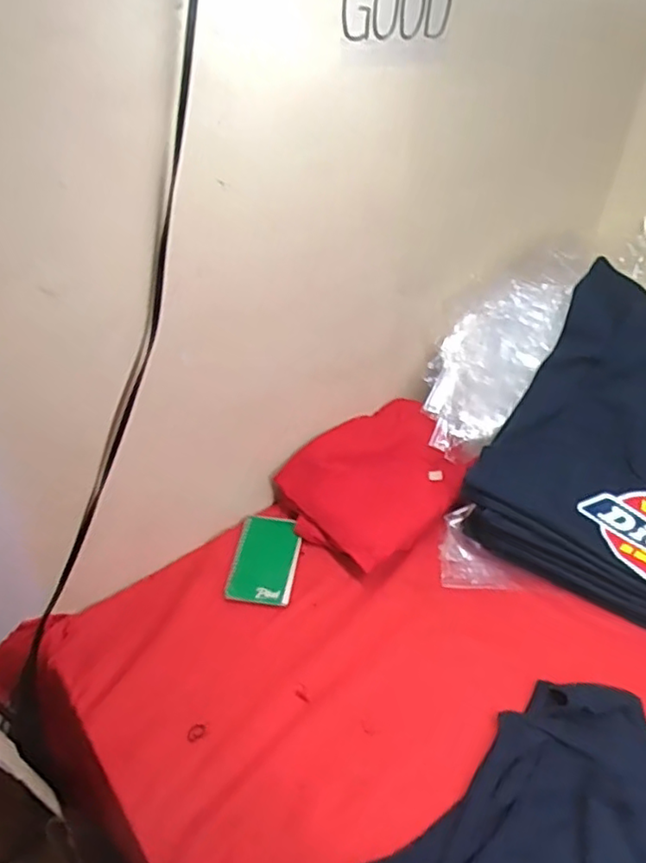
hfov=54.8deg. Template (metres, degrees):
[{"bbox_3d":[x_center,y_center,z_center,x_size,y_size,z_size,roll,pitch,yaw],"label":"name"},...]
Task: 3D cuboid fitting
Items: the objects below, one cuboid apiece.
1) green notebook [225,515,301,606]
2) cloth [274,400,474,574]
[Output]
[{"bbox_3d":[-0.077,0.172,0.838,0.084,0.015,0.134,6,39,4],"label":"green notebook"},{"bbox_3d":[0.076,0.071,0.886,0.242,0.040,0.199,-26,63,-22],"label":"cloth"}]

